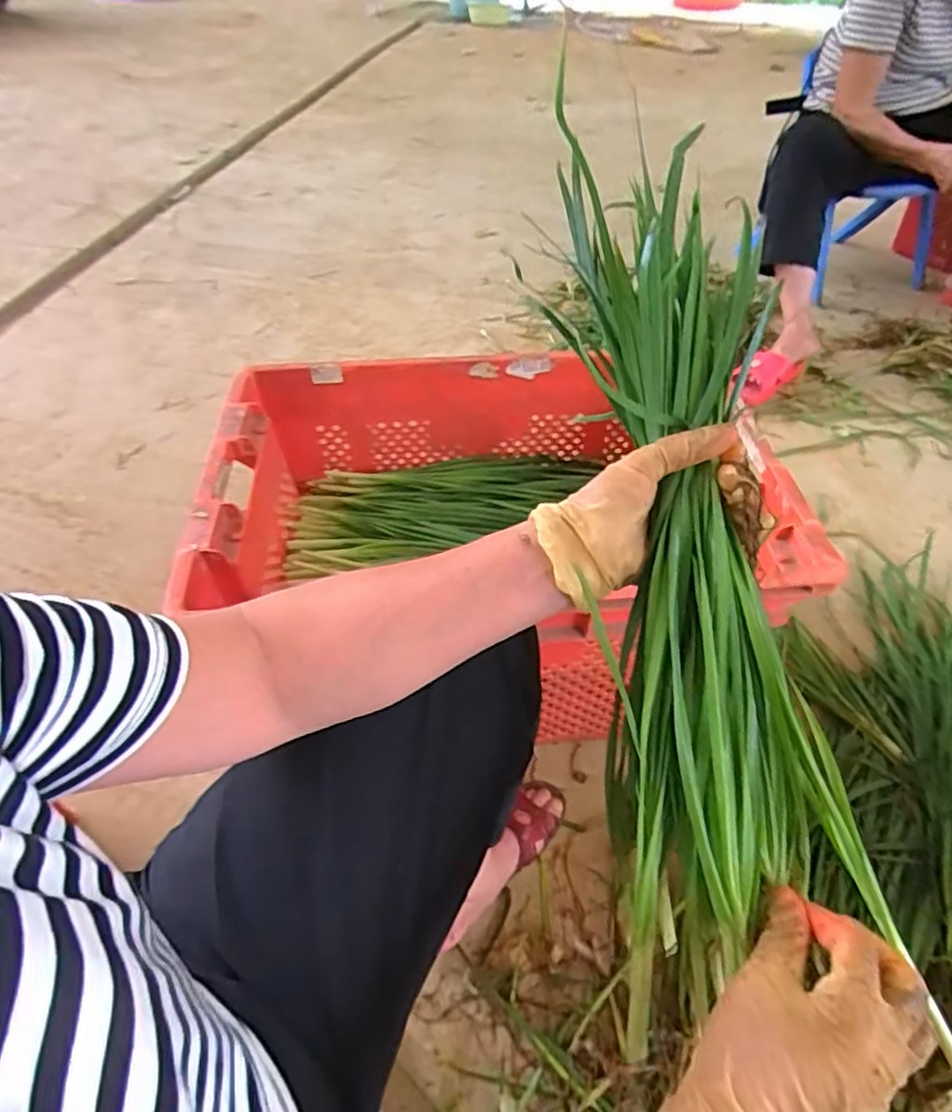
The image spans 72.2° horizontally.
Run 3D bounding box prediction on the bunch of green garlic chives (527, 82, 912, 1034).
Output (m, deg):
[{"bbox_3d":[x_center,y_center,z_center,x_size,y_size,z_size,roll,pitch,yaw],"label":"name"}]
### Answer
[{"bbox_3d":[0.120,0.003,0.393,0.112,0.106,0.506,-5,82,-3],"label":"bunch of green garlic chives"}]

